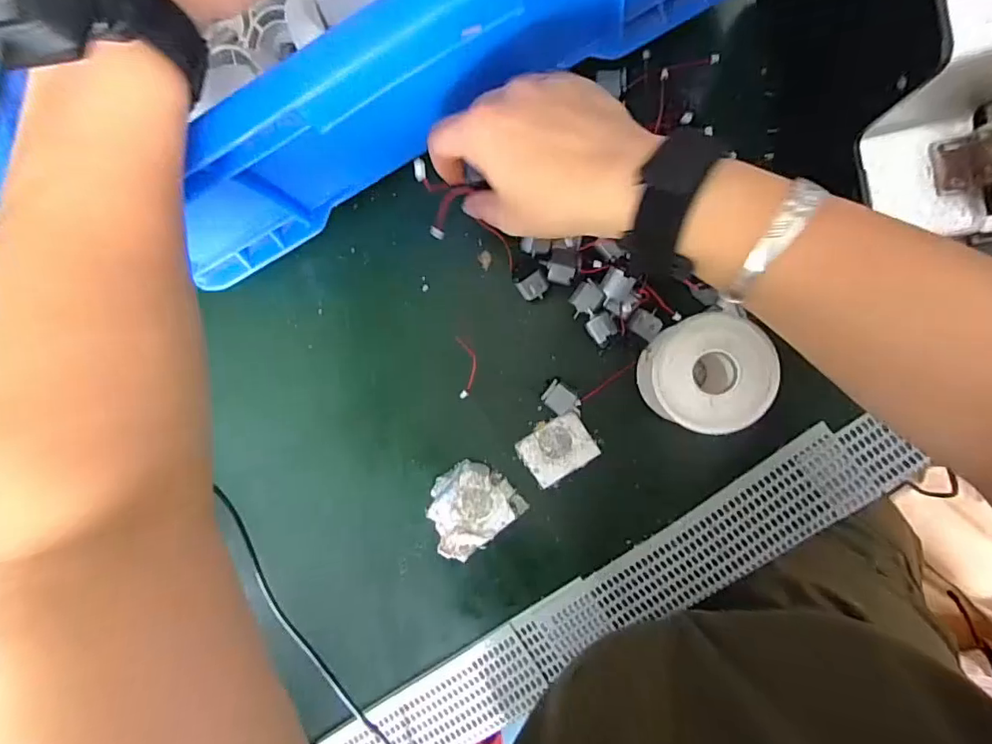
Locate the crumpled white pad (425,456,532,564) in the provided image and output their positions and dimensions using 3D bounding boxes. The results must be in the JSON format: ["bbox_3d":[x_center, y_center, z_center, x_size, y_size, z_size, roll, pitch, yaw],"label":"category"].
[{"bbox_3d":[-0.019,0.093,0.355,0.064,0.005,0.053,-42,82,7],"label":"crumpled white pad"}]

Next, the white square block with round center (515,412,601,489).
[{"bbox_3d":[0.041,0.051,0.347,0.047,0.004,0.037,-34,83,8],"label":"white square block with round center"}]

